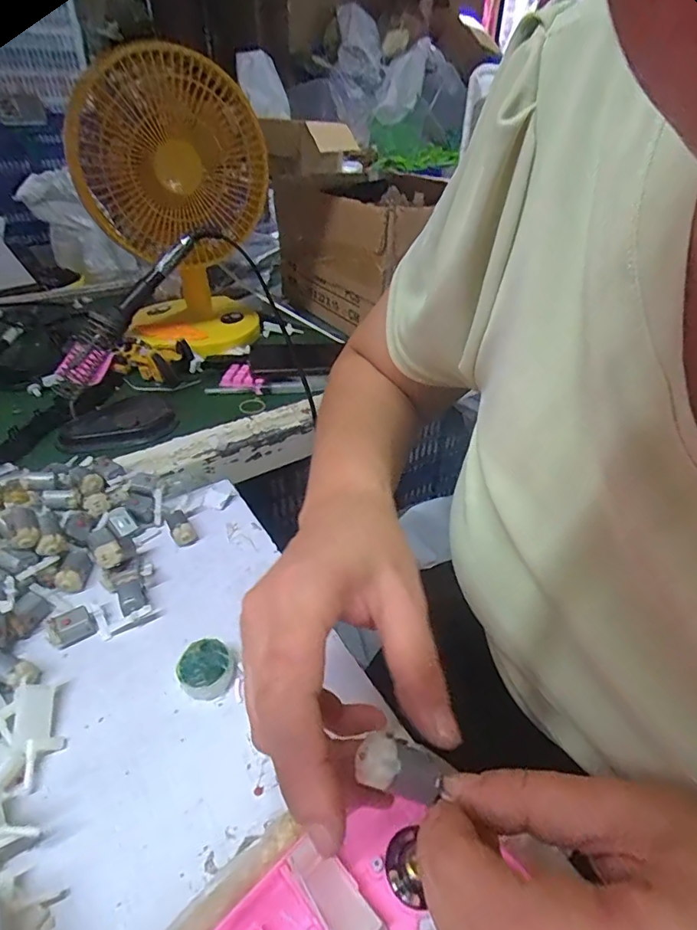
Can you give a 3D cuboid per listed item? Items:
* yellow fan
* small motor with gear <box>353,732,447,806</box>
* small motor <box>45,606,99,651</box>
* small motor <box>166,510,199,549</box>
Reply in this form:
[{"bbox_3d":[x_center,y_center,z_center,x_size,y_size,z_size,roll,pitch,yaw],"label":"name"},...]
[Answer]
[{"bbox_3d":[-0.215,-0.331,0.643,0.210,0.304,0.219,-11,40,-15],"label":"yellow fan"},{"bbox_3d":[0.017,0.105,0.172,0.028,0.015,0.016,28,36,-15],"label":"small motor with gear"},{"bbox_3d":[-0.185,0.108,0.335,0.027,0.016,0.017,-19,43,-24],"label":"small motor"},{"bbox_3d":[-0.137,0.051,0.409,0.019,0.019,0.028,-17,42,-23],"label":"small motor"}]

